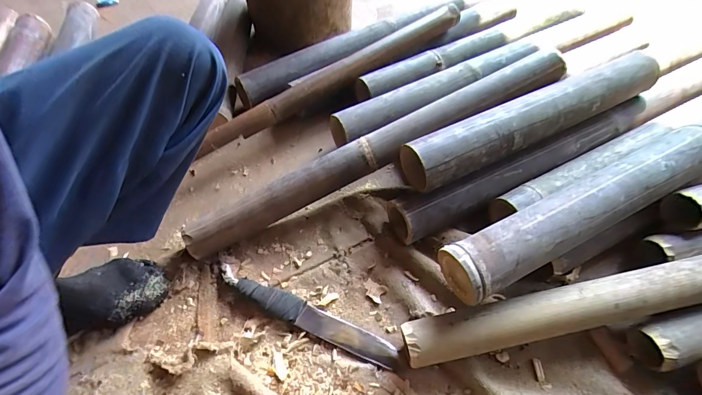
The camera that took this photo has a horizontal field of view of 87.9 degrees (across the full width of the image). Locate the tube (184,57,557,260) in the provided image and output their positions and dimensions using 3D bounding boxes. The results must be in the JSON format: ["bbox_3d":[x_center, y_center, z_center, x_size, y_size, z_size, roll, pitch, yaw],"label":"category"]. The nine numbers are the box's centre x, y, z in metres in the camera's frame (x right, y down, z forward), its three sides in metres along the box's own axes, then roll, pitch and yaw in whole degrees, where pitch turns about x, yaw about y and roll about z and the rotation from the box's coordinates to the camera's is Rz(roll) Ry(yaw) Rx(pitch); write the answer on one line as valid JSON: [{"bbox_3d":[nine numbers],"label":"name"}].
[{"bbox_3d":[0.053,-0.078,0.597,0.679,0.059,0.058,-27,55,-3],"label":"tube"}]

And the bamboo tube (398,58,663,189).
[{"bbox_3d":[0.299,-0.129,0.601,0.473,0.091,0.080,-23,56,-13],"label":"bamboo tube"}]

